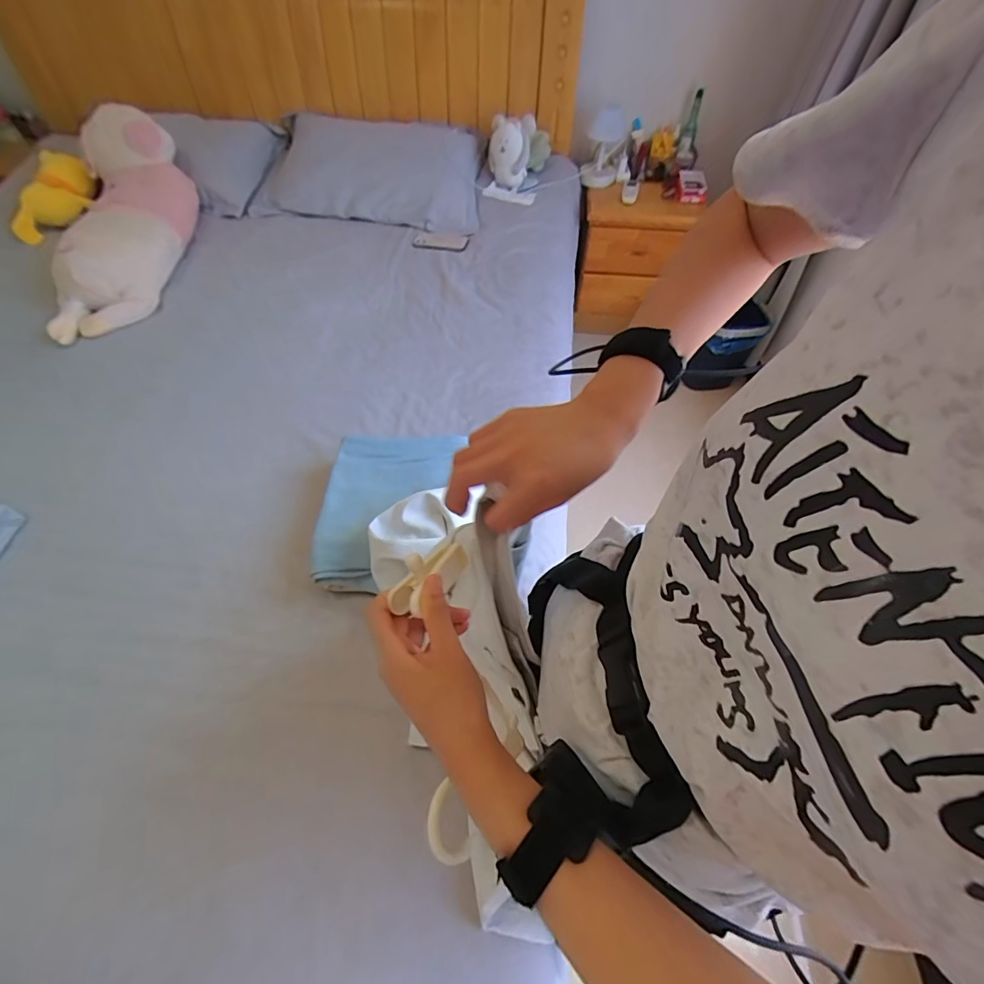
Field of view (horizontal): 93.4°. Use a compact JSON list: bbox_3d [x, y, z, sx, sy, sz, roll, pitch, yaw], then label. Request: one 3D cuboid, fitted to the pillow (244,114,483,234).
[{"bbox_3d":[-0.394,-1.075,1.530,0.702,0.162,0.422,4,58,2],"label":"pillow"}]

